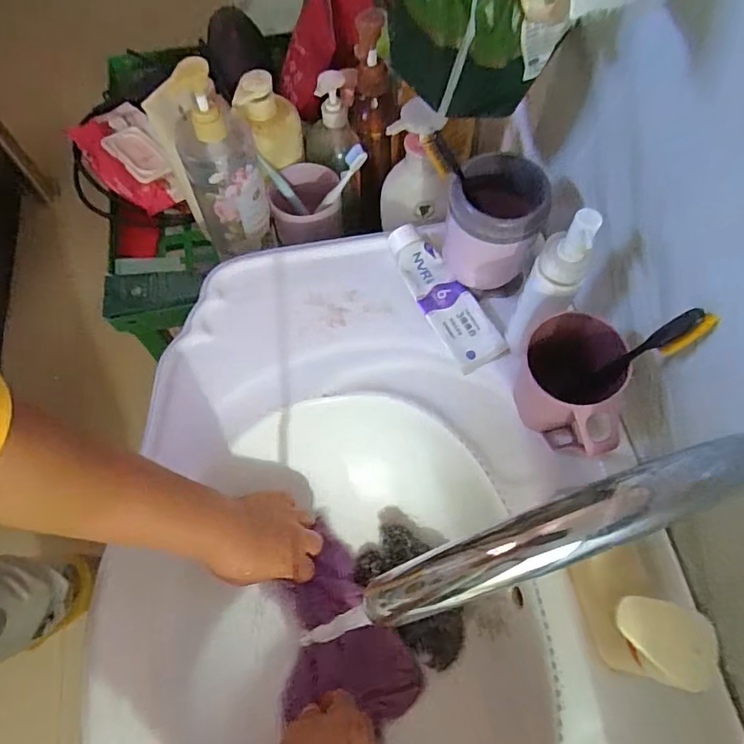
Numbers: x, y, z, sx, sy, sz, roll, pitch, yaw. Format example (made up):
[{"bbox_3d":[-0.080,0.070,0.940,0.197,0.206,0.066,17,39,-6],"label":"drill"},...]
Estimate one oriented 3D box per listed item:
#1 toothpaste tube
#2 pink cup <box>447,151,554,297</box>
[{"bbox_3d":[0.074,-0.080,0.537,0.051,0.030,0.165,-28,68,-11],"label":"toothpaste tube"},{"bbox_3d":[0.110,-0.130,0.497,0.076,0.125,0.073,0,66,1],"label":"pink cup"}]

